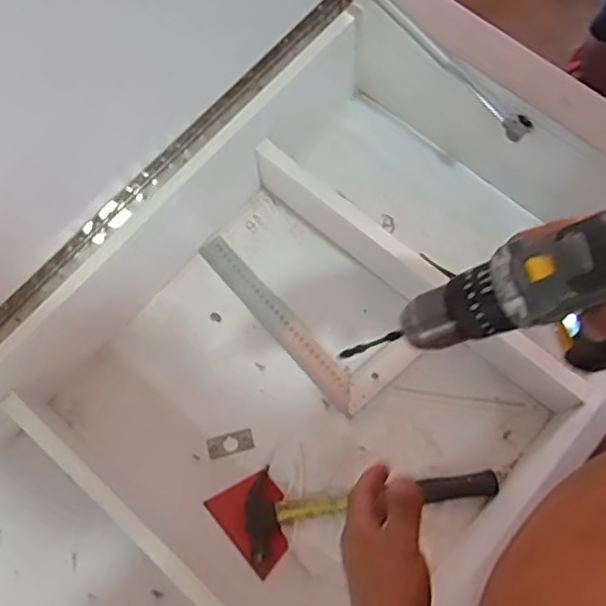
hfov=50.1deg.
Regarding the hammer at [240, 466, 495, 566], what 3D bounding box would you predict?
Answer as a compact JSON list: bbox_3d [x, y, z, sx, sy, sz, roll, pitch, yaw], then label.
[{"bbox_3d":[0.081,0.232,0.757,0.292,0.025,0.098,-8,72,-1],"label":"hammer"}]

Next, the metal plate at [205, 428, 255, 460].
[{"bbox_3d":[-0.091,0.175,0.804,0.057,0.004,0.026,-17,72,-3],"label":"metal plate"}]

